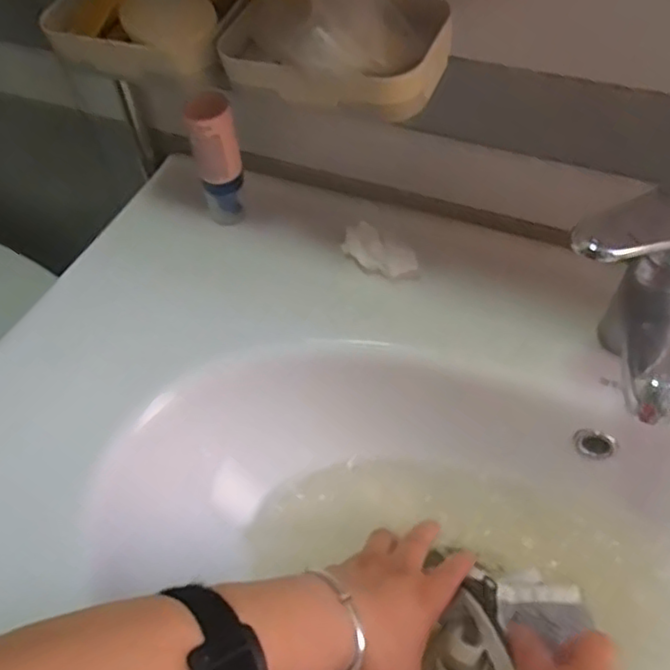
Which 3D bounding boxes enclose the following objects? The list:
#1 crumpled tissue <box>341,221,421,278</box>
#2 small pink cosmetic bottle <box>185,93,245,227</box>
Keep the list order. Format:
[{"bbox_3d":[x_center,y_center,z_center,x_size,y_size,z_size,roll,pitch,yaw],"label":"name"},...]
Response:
[{"bbox_3d":[0.033,-0.064,0.503,0.061,0.019,0.027,21,57,18],"label":"crumpled tissue"},{"bbox_3d":[-0.090,-0.133,0.513,0.032,0.110,0.025,-13,54,-7],"label":"small pink cosmetic bottle"}]

